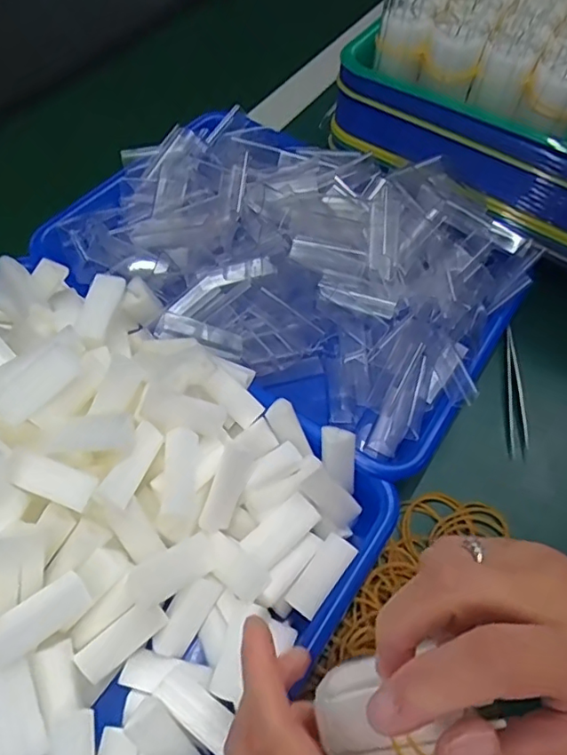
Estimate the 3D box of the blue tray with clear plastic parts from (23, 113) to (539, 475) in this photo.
[{"bbox_3d":[0.004,-0.094,0.421,0.326,0.074,0.249,29,60,15],"label":"blue tray with clear plastic parts"}]

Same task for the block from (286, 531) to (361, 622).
[{"bbox_3d":[0.021,0.108,0.306,0.019,0.008,0.044,34,61,17],"label":"block"}]

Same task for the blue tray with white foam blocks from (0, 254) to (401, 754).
[{"bbox_3d":[-0.120,0.058,0.295,0.315,0.072,0.237,31,60,16],"label":"blue tray with white foam blocks"}]

